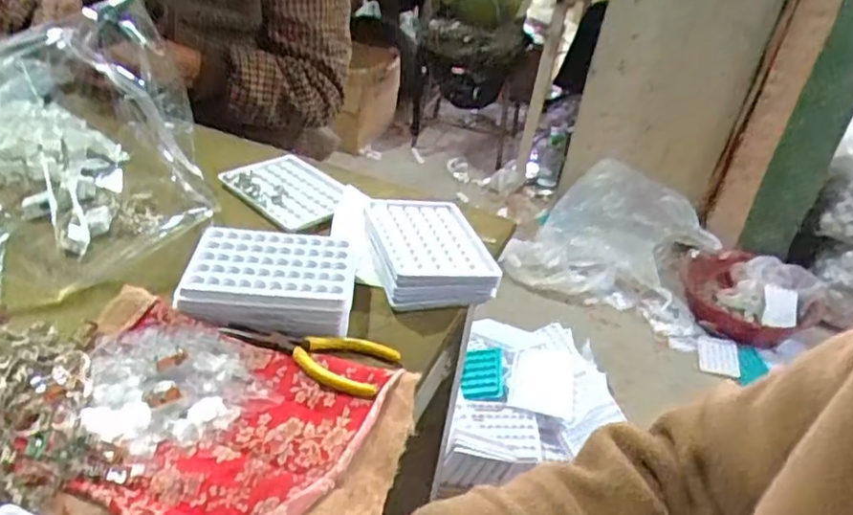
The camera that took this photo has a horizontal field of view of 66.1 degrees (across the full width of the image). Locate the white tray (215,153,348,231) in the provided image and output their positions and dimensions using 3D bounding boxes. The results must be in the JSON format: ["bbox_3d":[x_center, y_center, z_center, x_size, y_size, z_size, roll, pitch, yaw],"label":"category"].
[{"bbox_3d":[-0.144,-0.073,0.677,0.091,0.011,0.132,-26,47,-39],"label":"white tray"}]

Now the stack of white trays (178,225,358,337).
[{"bbox_3d":[-0.123,0.019,0.521,0.125,0.035,0.096,3,35,-6],"label":"stack of white trays"}]

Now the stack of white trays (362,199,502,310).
[{"bbox_3d":[0.000,-0.009,0.588,0.100,0.031,0.126,-6,37,-19],"label":"stack of white trays"}]

